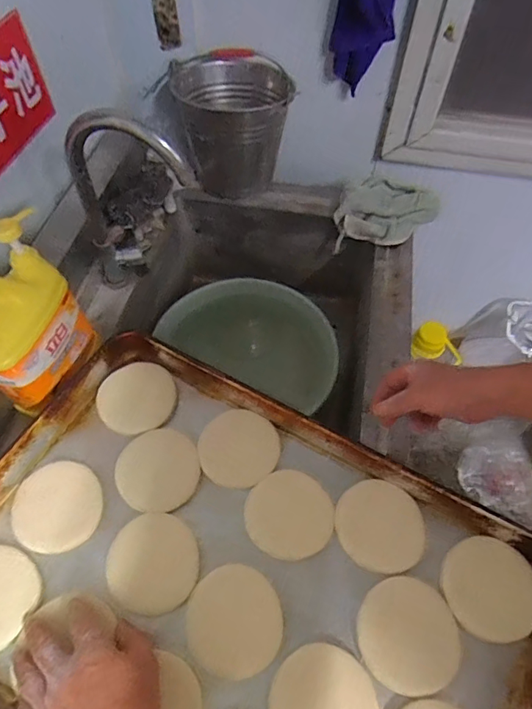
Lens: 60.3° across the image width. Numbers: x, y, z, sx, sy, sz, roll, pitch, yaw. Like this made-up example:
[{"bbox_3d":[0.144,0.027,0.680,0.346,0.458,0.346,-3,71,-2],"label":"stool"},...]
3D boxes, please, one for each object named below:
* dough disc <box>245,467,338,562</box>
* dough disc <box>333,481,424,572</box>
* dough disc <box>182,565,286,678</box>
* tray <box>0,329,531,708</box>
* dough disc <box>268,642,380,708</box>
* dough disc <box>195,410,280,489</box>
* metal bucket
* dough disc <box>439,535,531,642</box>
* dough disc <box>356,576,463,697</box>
[{"bbox_3d":[0.028,0.185,0.533,0.099,0.014,0.096,0,56,-1],"label":"dough disc"},{"bbox_3d":[0.131,0.194,0.524,0.100,0.007,0.096,0,56,-1],"label":"dough disc"},{"bbox_3d":[-0.032,0.273,0.475,0.099,0.013,0.096,0,56,-1],"label":"dough disc"},{"bbox_3d":[-0.032,0.246,0.488,0.604,0.059,0.399,25,62,16],"label":"tray"},{"bbox_3d":[0.055,0.337,0.439,0.100,0.007,0.097,0,56,-1],"label":"dough disc"},{"bbox_3d":[-0.034,0.116,0.577,0.095,0.011,0.096,0,56,-1],"label":"dough disc"},{"bbox_3d":[-0.063,-0.445,0.888,0.205,0.190,0.204,0,56,-1],"label":"metal bucket"},{"bbox_3d":[0.245,0.253,0.499,0.100,0.006,0.099,17,57,11],"label":"dough disc"},{"bbox_3d":[0.148,0.288,0.473,0.100,0.009,0.101,0,56,-1],"label":"dough disc"}]

